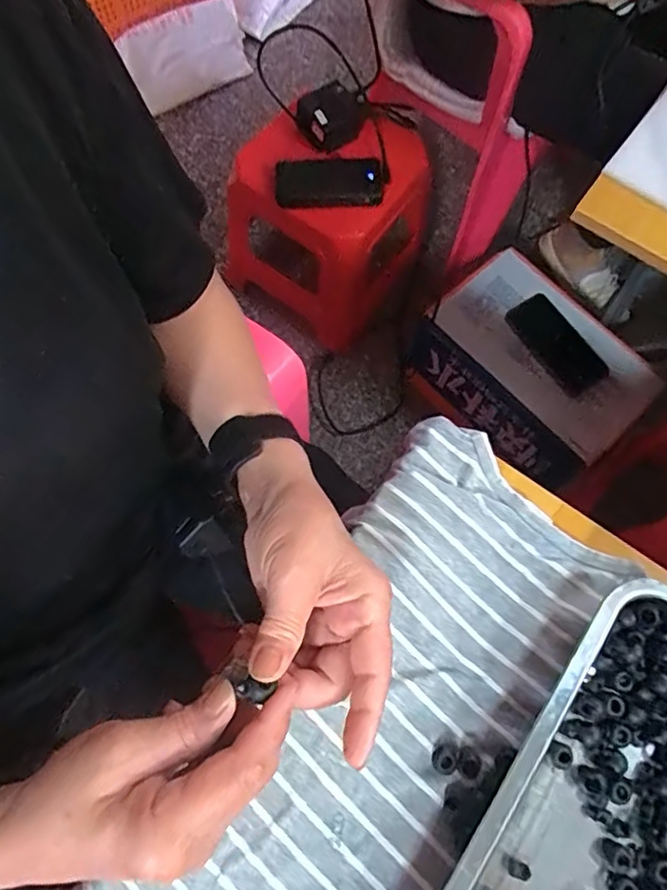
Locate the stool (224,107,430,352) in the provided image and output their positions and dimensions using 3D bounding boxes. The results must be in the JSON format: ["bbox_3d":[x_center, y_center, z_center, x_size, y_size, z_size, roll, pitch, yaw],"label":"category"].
[{"bbox_3d":[0.007,-0.372,0.944,0.268,0.271,0.270,41,75,12],"label":"stool"}]

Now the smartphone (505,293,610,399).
[{"bbox_3d":[0.341,-0.154,0.850,0.082,0.011,0.168,-32,75,-11],"label":"smartphone"}]

